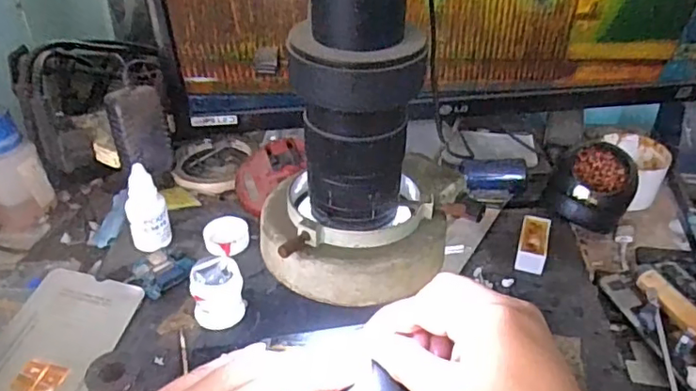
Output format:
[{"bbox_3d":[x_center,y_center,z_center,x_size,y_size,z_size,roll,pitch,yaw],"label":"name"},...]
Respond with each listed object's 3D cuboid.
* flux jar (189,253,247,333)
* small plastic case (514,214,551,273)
[{"bbox_3d":[-0.089,0.067,0.403,0.034,0.037,0.035,0,36,0],"label":"flux jar"},{"bbox_3d":[0.147,0.037,0.464,0.021,0.016,0.051,12,38,15],"label":"small plastic case"}]

